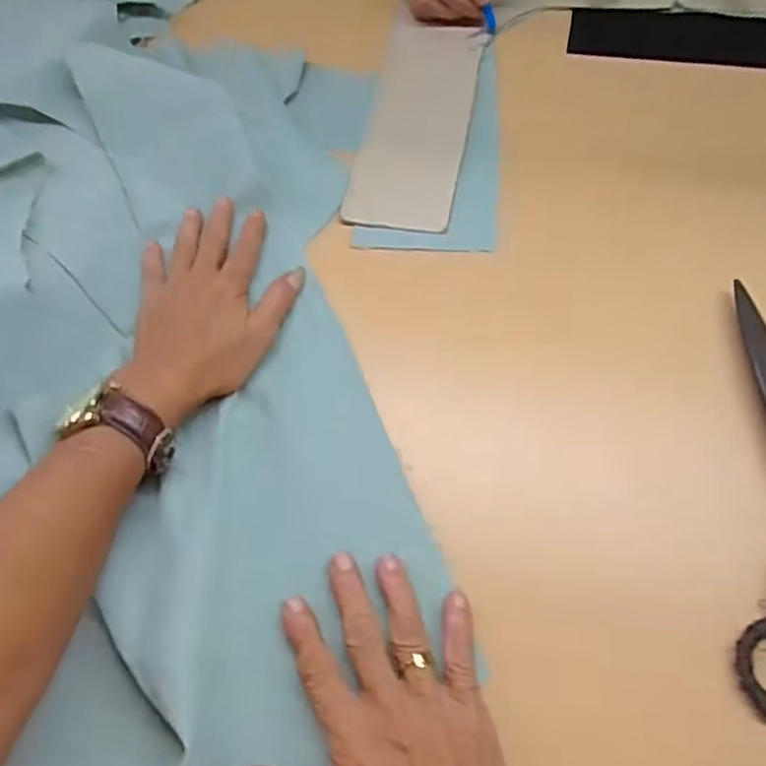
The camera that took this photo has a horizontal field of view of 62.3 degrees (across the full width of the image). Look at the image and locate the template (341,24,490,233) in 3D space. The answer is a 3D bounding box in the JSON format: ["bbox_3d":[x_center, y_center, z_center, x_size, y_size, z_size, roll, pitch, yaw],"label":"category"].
[{"bbox_3d":[0.027,-0.195,0.467,0.074,0.004,0.202,9,65,10],"label":"template"}]

